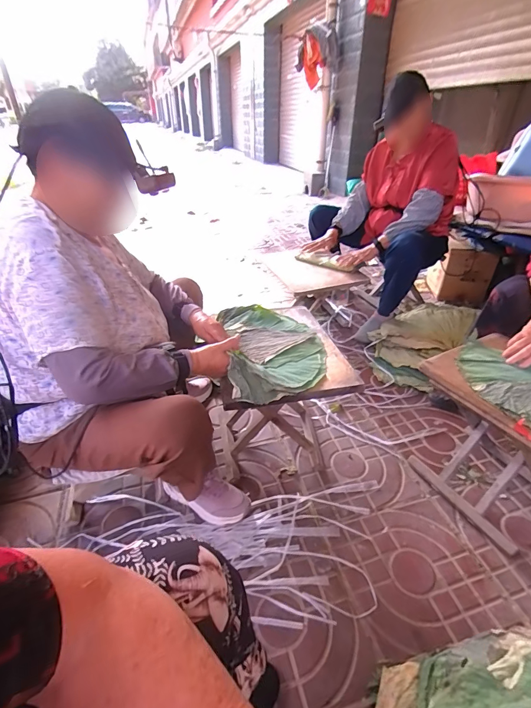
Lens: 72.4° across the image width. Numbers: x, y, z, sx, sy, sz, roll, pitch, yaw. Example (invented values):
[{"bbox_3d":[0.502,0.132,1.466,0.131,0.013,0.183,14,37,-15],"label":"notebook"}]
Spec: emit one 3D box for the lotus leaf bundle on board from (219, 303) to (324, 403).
[{"bbox_3d":[0.021,-0.039,0.947,0.253,0.079,0.466,-6,34,-8],"label":"lotus leaf bundle on board"}]

